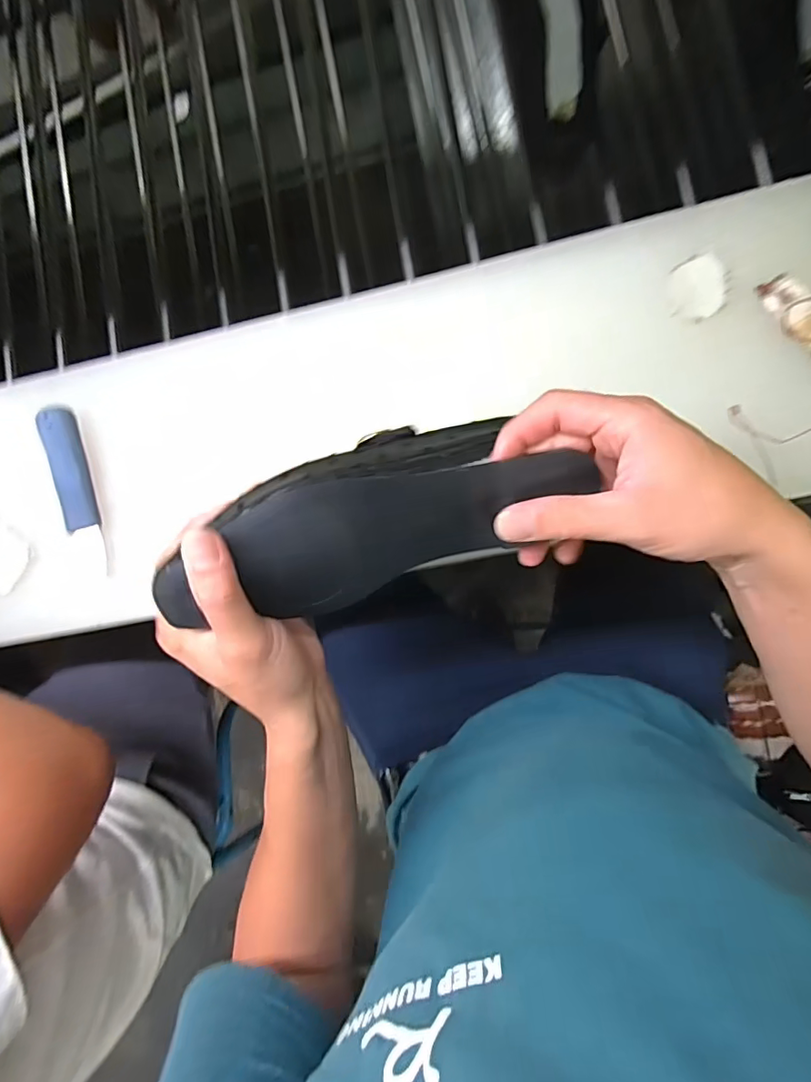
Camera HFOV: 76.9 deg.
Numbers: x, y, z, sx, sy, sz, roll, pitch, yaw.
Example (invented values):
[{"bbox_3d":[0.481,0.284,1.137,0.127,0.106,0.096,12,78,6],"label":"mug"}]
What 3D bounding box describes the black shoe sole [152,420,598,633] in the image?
[{"bbox_3d":[-0.019,-0.016,0.293,0.245,0.036,0.084,-20,84,-9],"label":"black shoe sole"}]

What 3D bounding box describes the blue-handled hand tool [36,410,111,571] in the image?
[{"bbox_3d":[-0.294,-0.046,0.453,0.024,0.018,0.151,-16,85,8],"label":"blue-handled hand tool"}]

